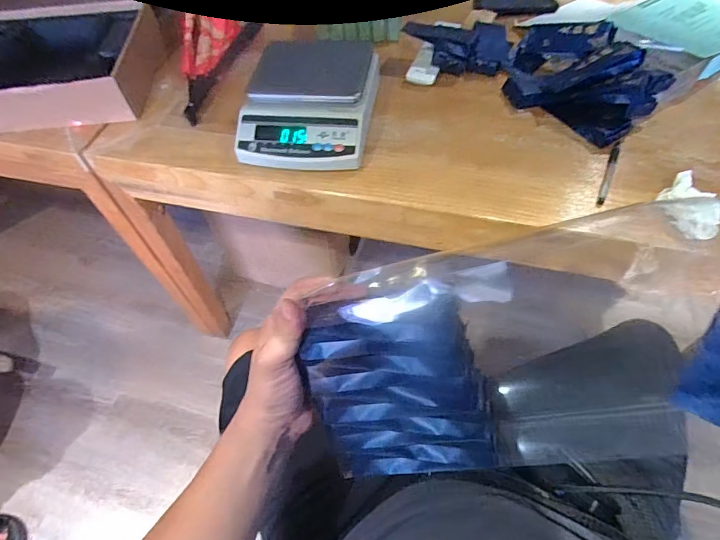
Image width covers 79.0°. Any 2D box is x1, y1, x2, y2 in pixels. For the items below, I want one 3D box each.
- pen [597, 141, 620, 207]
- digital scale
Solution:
[{"bbox_3d":[0.352,-0.137,0.618,0.013,0.005,0.135,21,59,16],"label":"pen"},{"bbox_3d":[-0.076,-0.263,0.683,0.192,0.082,0.232,7,56,7],"label":"digital scale"}]

